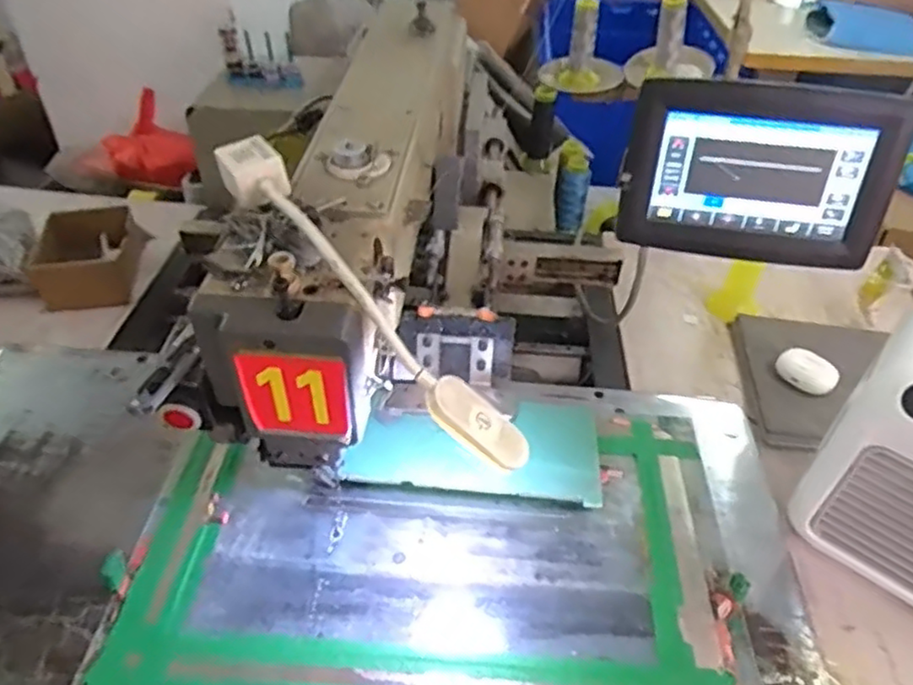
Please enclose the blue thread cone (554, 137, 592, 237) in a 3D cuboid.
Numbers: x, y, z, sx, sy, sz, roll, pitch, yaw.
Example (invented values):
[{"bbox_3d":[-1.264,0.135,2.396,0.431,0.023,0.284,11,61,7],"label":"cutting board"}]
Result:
[{"bbox_3d":[0.183,-0.248,1.065,0.053,0.047,0.153,8,86,6],"label":"blue thread cone"}]

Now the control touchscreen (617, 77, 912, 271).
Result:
[{"bbox_3d":[0.242,-0.138,0.550,0.204,0.136,0.036,9,27,8],"label":"control touchscreen"}]

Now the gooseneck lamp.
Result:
[{"bbox_3d":[-0.064,-0.039,0.453,0.051,0.052,0.321,-33,75,-33],"label":"gooseneck lamp"}]

